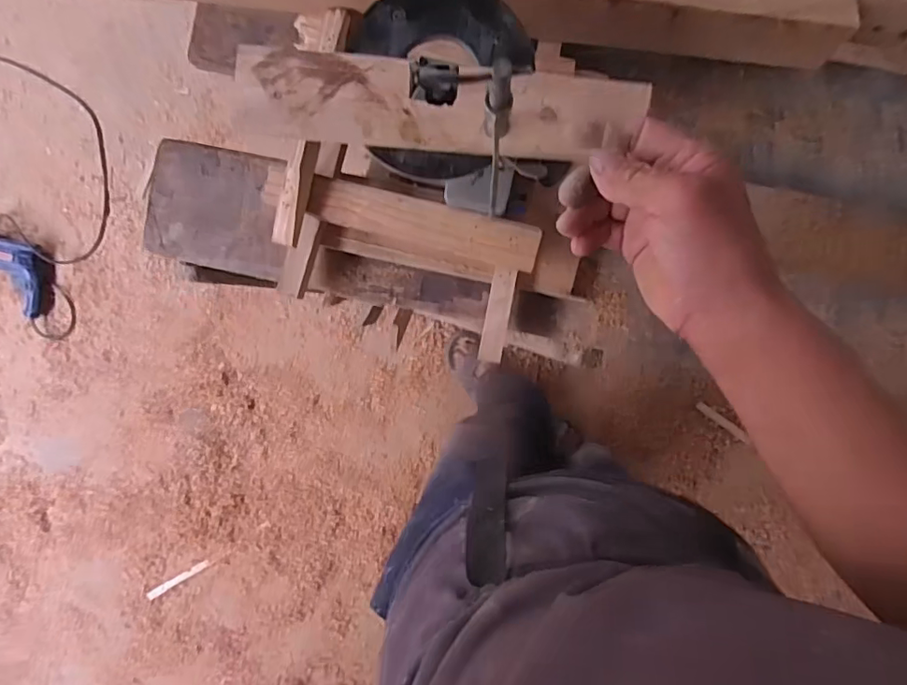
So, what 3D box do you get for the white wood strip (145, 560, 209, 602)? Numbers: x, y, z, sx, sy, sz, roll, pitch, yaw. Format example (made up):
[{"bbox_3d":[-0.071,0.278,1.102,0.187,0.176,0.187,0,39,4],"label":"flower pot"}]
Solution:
[{"bbox_3d":[-0.674,0.581,1.336,0.181,0.012,0.020,-32,89,3],"label":"white wood strip"}]

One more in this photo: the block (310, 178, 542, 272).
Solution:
[{"bbox_3d":[-0.031,-0.125,0.578,0.240,0.024,0.049,15,91,2],"label":"block"}]

